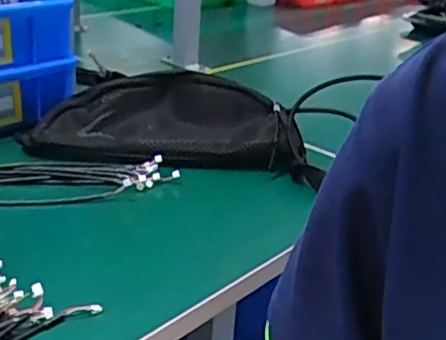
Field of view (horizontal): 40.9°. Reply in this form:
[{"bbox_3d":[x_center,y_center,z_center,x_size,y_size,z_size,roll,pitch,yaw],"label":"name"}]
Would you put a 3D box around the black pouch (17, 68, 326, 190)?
[{"bbox_3d":[-0.051,-0.054,0.626,0.299,0.072,0.090,7,26,5],"label":"black pouch"}]

